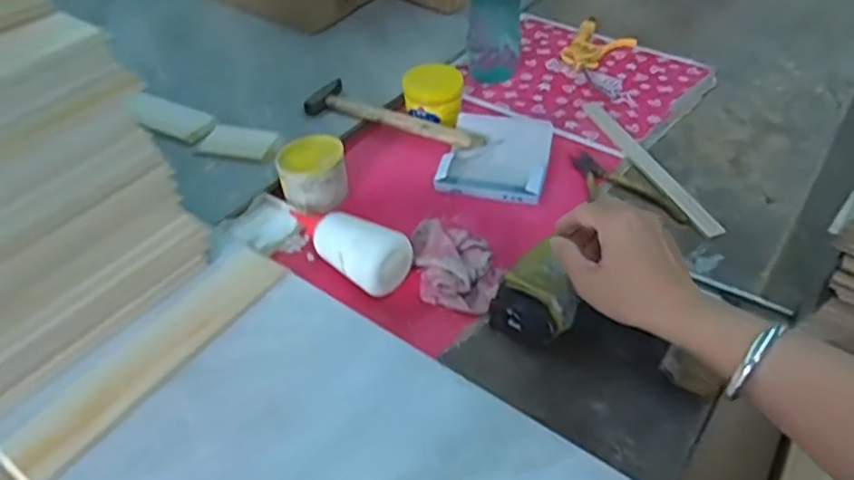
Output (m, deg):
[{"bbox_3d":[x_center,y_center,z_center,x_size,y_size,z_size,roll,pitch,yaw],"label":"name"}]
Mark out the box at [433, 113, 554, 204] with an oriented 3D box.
[{"bbox_3d":[0.086,-0.106,0.750,0.122,0.019,0.150,10,45,12],"label":"box"}]

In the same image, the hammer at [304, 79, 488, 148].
[{"bbox_3d":[-0.035,-0.168,0.804,0.246,0.021,0.077,16,47,17],"label":"hammer"}]

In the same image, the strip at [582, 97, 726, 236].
[{"bbox_3d":[0.270,-0.099,0.751,0.029,0.006,0.289,-16,44,-8],"label":"strip"}]

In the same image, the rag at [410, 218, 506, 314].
[{"bbox_3d":[0.029,0.015,0.617,0.080,0.031,0.118,-5,44,-4],"label":"rag"}]

